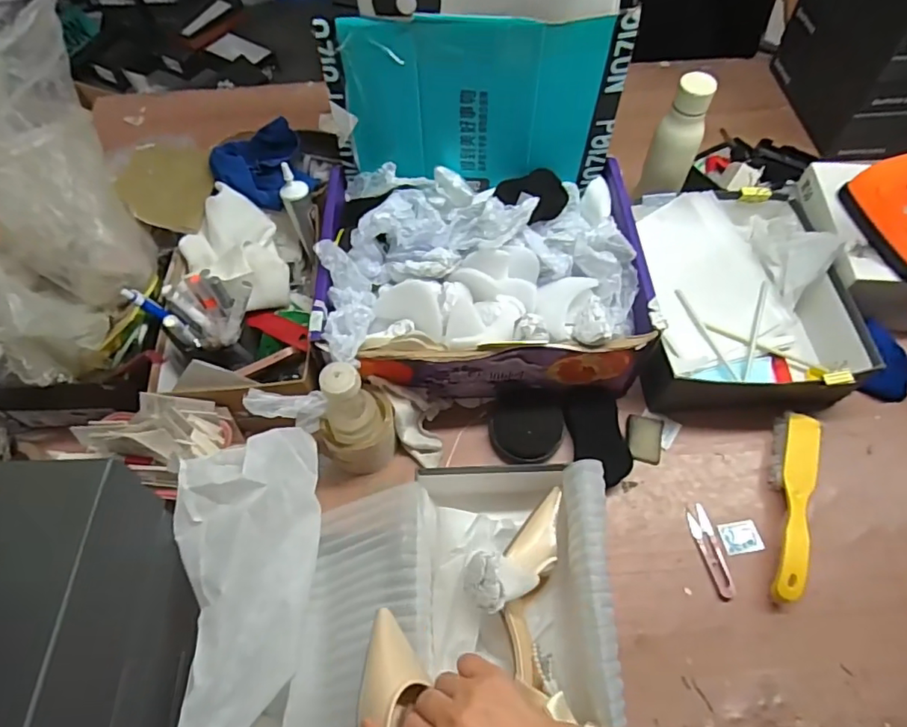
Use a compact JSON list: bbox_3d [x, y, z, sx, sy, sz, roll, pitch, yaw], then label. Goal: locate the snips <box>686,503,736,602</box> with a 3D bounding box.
[{"bbox_3d":[0.302,0.219,0.646,0.025,0.004,0.107,-7,60,-3],"label":"snips"}]

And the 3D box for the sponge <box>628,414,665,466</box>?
[{"bbox_3d":[0.249,0.099,0.715,0.046,0.010,0.064,8,60,6],"label":"sponge"}]

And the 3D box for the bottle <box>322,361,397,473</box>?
[{"bbox_3d":[-0.108,0.067,0.632,0.083,0.178,0.064,-28,63,-15],"label":"bottle"}]

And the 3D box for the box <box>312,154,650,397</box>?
[{"bbox_3d":[0.034,-0.120,0.724,0.398,0.163,0.307,-1,60,0],"label":"box"}]

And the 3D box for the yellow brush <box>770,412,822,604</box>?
[{"bbox_3d":[0.405,0.168,0.654,0.049,0.042,0.232,16,61,10],"label":"yellow brush"}]

